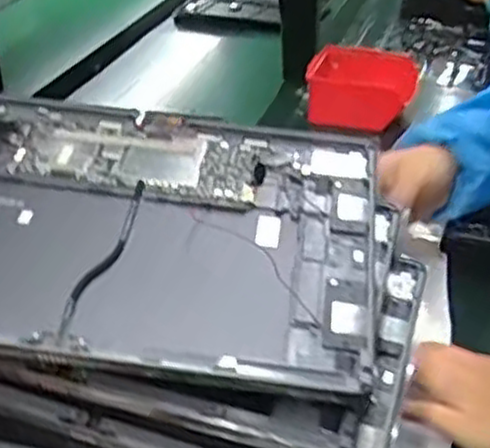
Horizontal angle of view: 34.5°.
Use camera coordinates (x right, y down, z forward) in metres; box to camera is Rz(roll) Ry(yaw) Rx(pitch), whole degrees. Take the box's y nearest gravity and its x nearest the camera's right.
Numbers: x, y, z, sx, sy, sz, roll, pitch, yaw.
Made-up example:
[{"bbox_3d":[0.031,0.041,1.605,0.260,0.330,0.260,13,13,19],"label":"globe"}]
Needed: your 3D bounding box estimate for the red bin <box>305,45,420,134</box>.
[{"bbox_3d":[0.156,-0.176,1.024,0.131,0.093,0.100,8,31,16],"label":"red bin"}]

